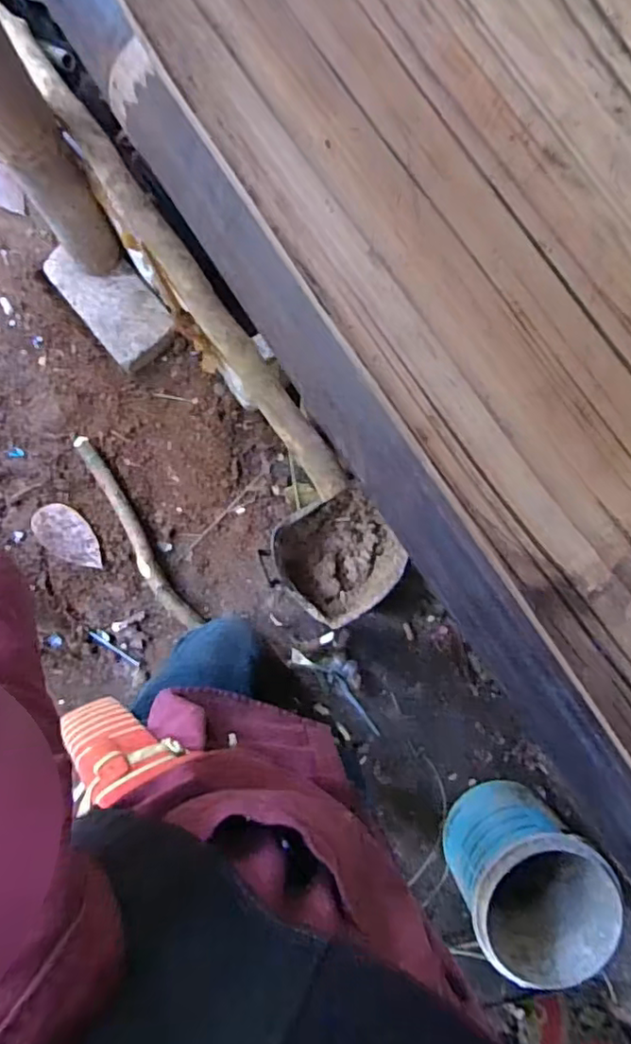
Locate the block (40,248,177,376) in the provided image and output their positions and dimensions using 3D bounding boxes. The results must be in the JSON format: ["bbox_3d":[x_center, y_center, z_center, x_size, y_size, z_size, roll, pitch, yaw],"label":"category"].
[{"bbox_3d":[-0.318,-0.343,0.946,0.113,0.041,0.215,-40,89,-3],"label":"block"}]

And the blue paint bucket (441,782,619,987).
[{"bbox_3d":[0.285,0.500,0.851,0.180,0.187,0.168,0,87,-2],"label":"blue paint bucket"}]

